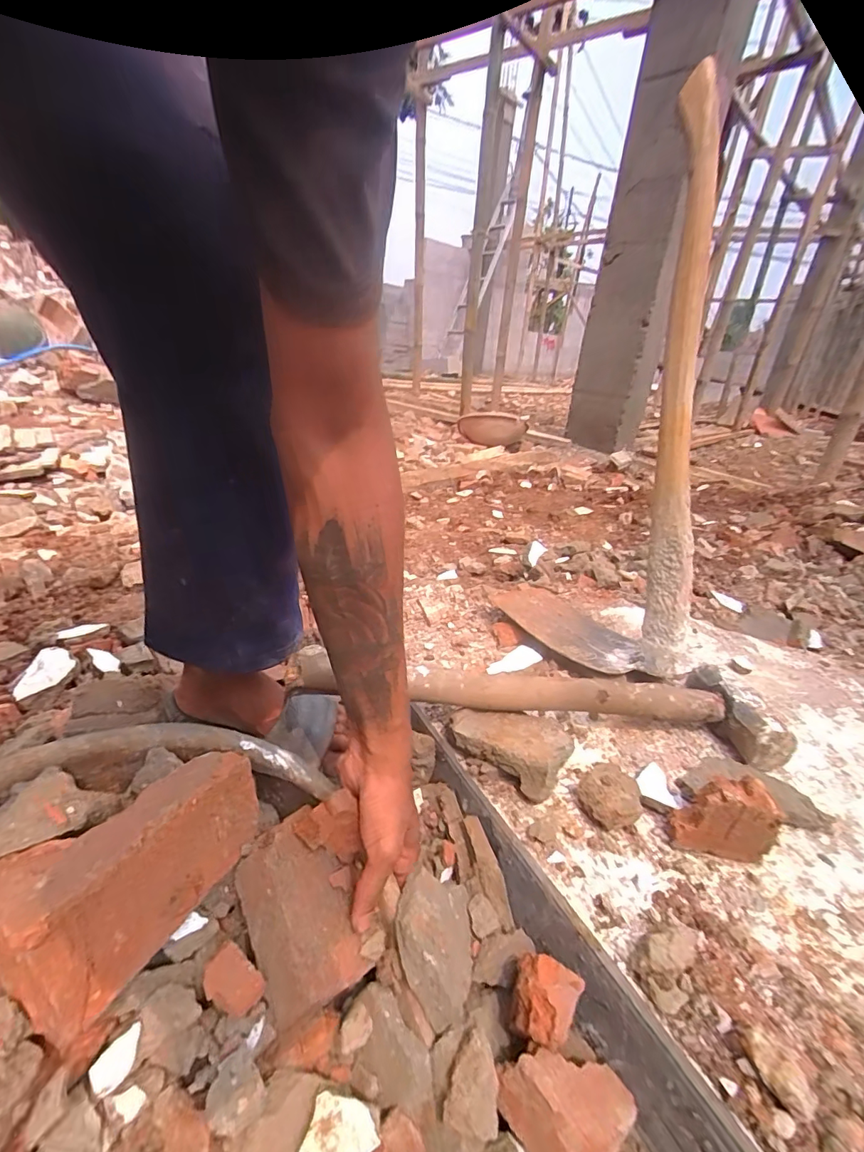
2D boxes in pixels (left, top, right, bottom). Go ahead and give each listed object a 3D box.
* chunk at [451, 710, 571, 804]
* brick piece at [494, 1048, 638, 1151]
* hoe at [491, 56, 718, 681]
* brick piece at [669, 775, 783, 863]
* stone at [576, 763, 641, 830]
[{"bbox_3d":[0.082,0.167,0.486,0.117,0.047,0.082,24,32,33],"label":"chunk"},{"bbox_3d":[0.090,0.339,0.303,0.083,0.035,0.052,-1,27,-13],"label":"brick piece"},{"bbox_3d":[0.257,-0.206,0.606,0.240,0.688,0.267,11,27,11],"label":"hoe"},{"bbox_3d":[0.249,0.205,0.409,0.070,0.063,0.039,11,27,11],"label":"brick piece"},{"bbox_3d":[0.166,0.201,0.441,0.051,0.032,0.064,24,32,33],"label":"stone"}]

